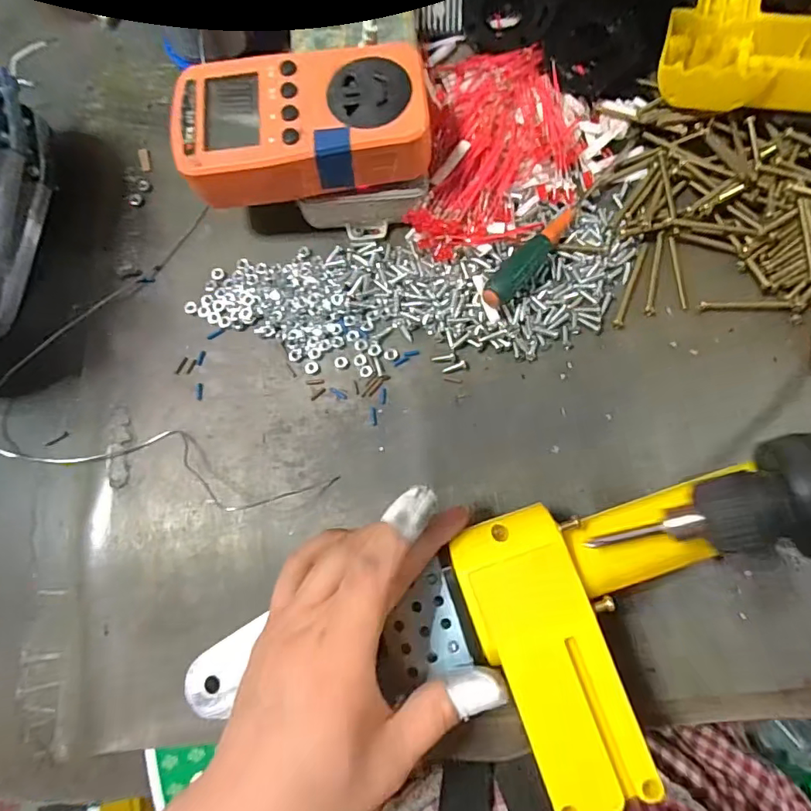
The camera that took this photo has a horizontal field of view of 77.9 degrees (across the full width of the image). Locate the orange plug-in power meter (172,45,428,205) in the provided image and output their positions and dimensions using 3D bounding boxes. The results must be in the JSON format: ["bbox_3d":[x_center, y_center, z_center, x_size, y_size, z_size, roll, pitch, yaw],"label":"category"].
[{"bbox_3d":[-0.052,-0.144,0.258,0.125,0.028,0.068,-4,76,0],"label":"orange plug-in power meter"}]

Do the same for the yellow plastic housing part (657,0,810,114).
[{"bbox_3d":[0.226,-0.235,0.297,0.114,0.031,0.144,24,78,6],"label":"yellow plastic housing part"}]

